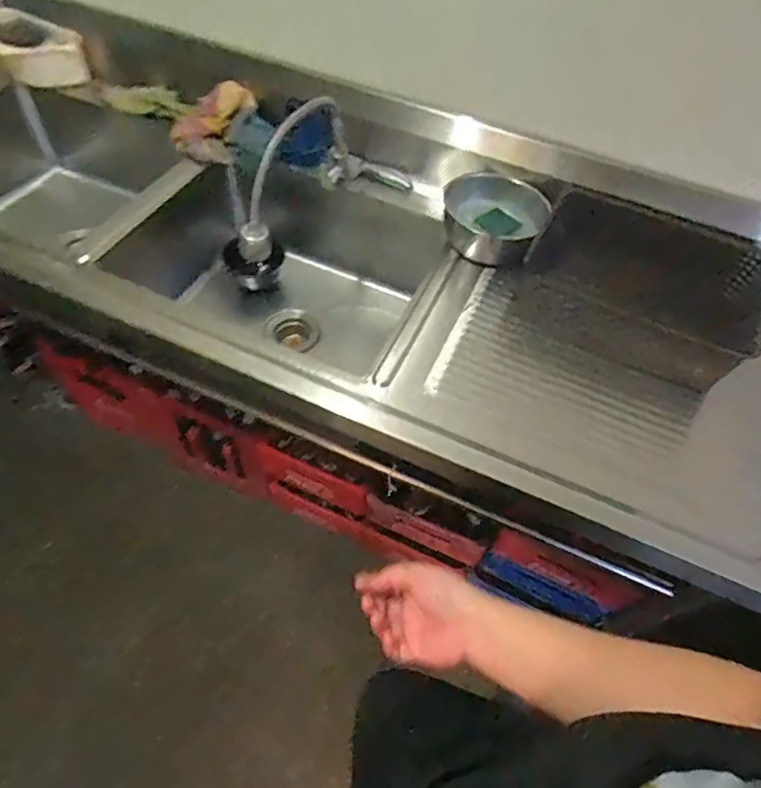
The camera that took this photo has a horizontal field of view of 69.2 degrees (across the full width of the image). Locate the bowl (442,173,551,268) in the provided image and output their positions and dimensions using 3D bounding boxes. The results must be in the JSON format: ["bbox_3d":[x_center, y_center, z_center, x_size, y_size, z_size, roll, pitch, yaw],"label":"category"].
[{"bbox_3d":[0.199,-0.305,0.963,0.175,0.085,0.160,2,58,-3],"label":"bowl"}]

